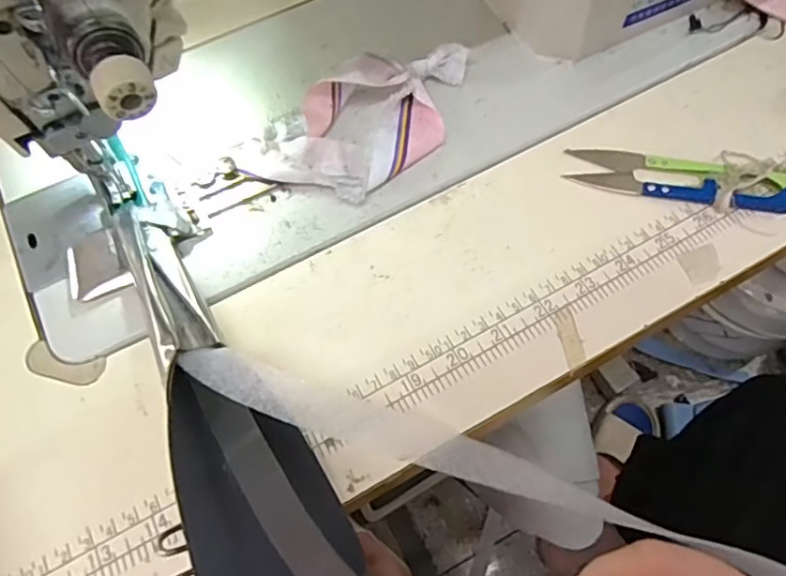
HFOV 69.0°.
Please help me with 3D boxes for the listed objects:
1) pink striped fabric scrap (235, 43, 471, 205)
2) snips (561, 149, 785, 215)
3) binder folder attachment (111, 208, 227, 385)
[{"bbox_3d":[-0.013,-0.100,0.332,0.142,0.027,0.072,-41,69,-16],"label":"pink striped fabric scrap"},{"bbox_3d":[0.159,-0.060,0.316,0.119,0.009,0.027,11,65,9],"label":"snips"},{"bbox_3d":[-0.113,-0.002,0.286,0.031,0.016,0.114,5,39,-41],"label":"binder folder attachment"}]

